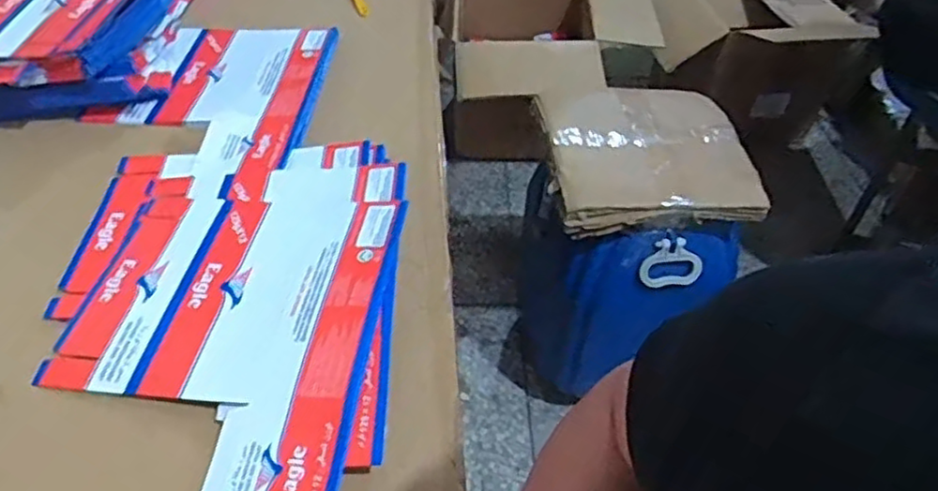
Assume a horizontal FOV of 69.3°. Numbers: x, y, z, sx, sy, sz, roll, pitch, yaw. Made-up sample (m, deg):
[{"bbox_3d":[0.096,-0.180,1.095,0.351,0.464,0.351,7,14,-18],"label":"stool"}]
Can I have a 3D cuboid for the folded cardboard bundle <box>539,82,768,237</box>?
[{"bbox_3d":[0.287,-0.165,1.132,0.317,0.052,0.331,-2,46,-5],"label":"folded cardboard bundle"}]

